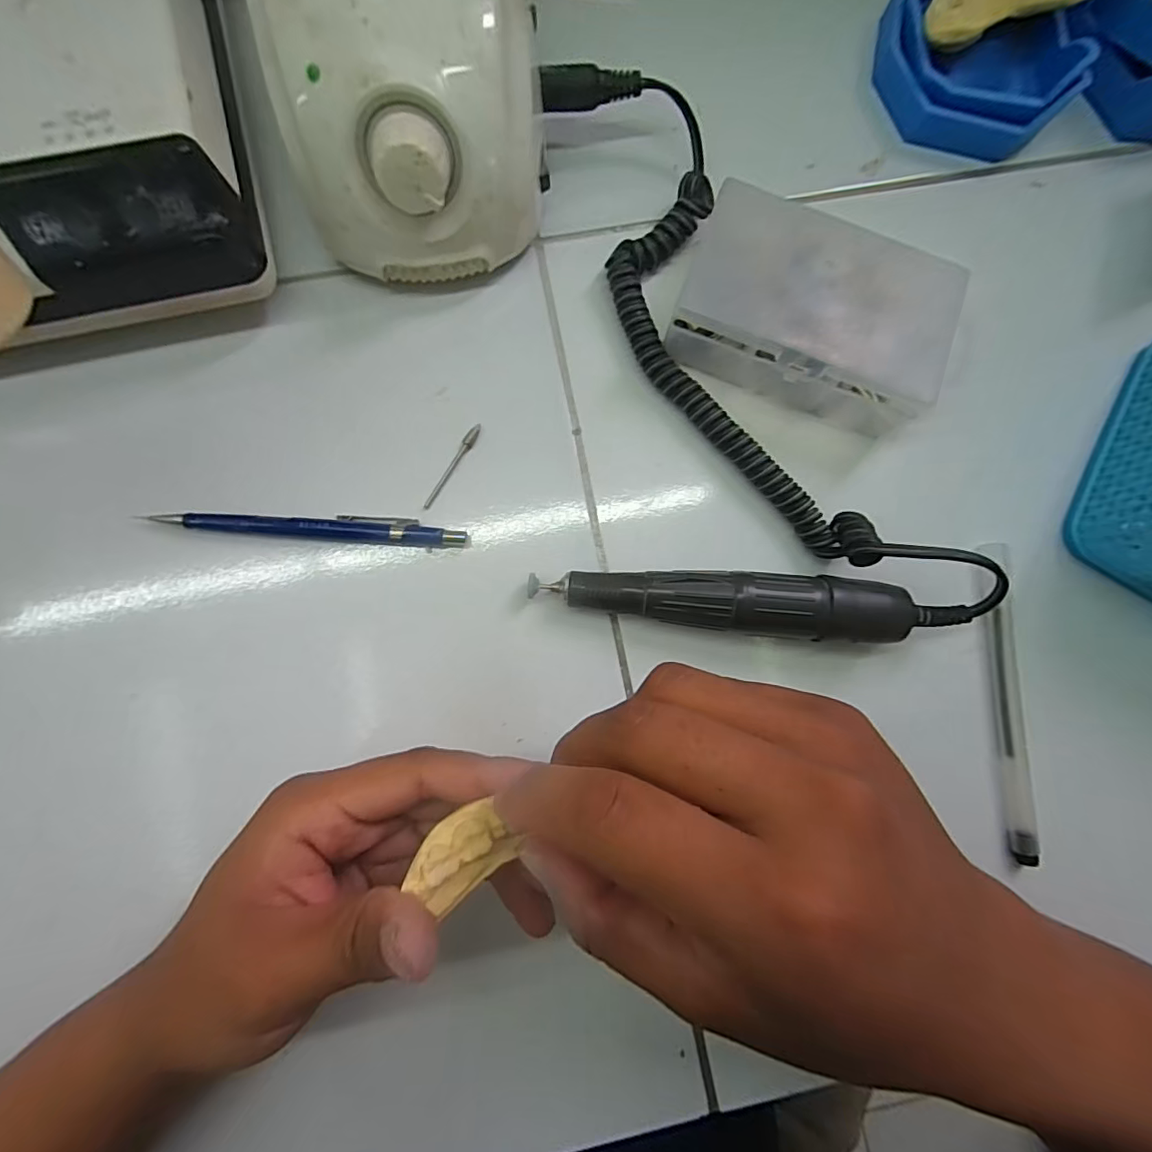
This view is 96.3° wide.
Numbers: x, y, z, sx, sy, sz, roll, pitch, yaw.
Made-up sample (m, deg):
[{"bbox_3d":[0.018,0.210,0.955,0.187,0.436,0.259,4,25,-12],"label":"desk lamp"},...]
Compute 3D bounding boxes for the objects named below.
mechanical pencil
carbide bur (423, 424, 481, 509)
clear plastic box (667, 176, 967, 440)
[{"bbox_3d":[-0.114,-0.022,0.228,0.131,0.009,0.014,5,85,-2],"label":"mechanical pencil"},{"bbox_3d":[-0.058,-0.051,0.239,0.004,0.007,0.045,34,84,1],"label":"carbide bur"},{"bbox_3d":[0.108,-0.117,0.234,0.120,0.039,0.070,19,84,-1],"label":"clear plastic box"}]

